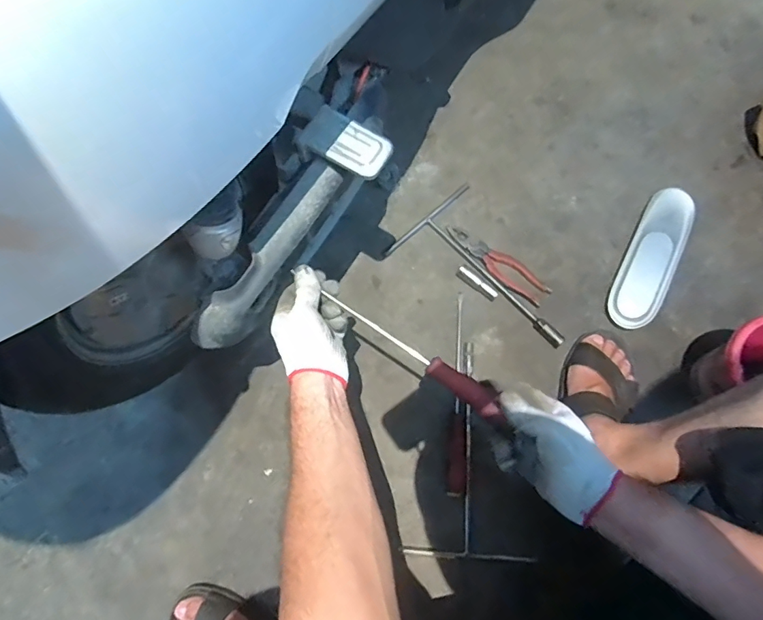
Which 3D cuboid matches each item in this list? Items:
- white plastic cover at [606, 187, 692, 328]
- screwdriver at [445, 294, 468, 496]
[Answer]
[{"bbox_3d":[0.440,-0.084,0.730,0.079,0.036,0.257,29,76,9],"label":"white plastic cover"},{"bbox_3d":[0.121,0.119,0.680,0.028,0.022,0.297,6,74,3],"label":"screwdriver"}]

